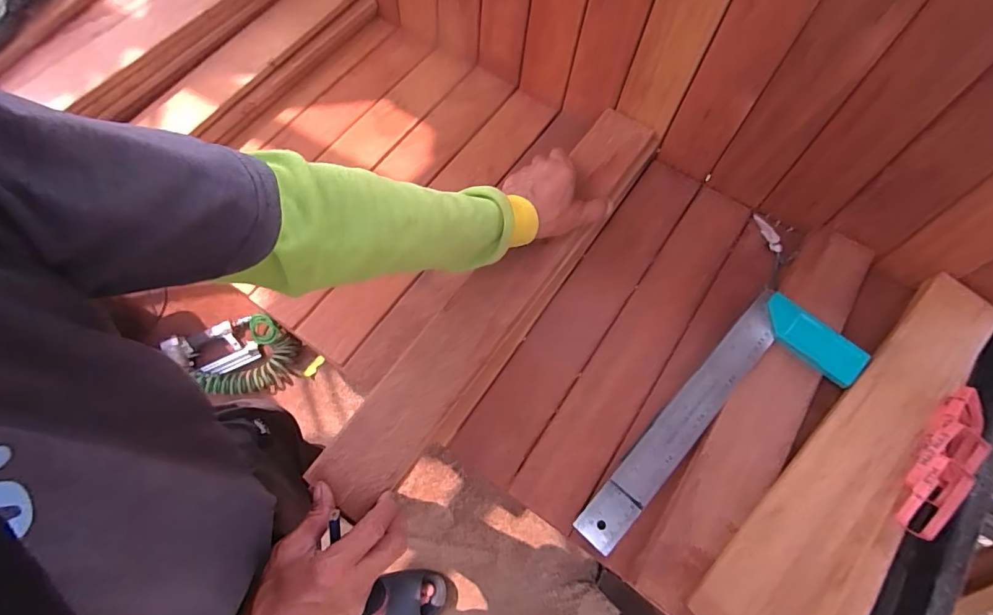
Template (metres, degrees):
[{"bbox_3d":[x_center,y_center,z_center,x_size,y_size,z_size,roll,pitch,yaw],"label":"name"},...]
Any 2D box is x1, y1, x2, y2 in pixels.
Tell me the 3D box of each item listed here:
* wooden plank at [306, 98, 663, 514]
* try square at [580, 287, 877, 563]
[{"bbox_3d":[0.012,-0.022,0.480,0.074,0.023,0.493,35,71,12],"label":"wooden plank"},{"bbox_3d":[0.205,0.116,0.430,0.303,0.012,0.102,-44,75,-11],"label":"try square"}]

